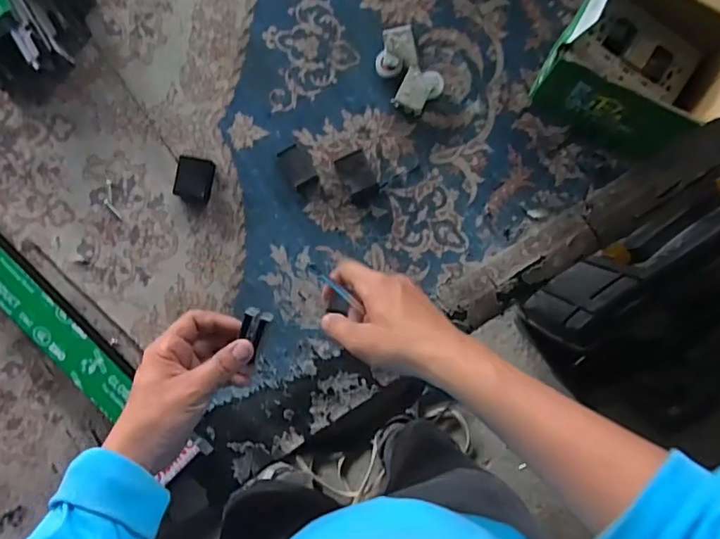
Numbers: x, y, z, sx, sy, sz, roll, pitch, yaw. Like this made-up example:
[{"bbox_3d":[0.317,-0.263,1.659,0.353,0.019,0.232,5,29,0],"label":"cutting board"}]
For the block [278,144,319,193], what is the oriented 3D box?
[{"bbox_3d":[-0.063,-0.104,0.542,0.029,0.025,0.042,-30,84,0],"label":"block"}]

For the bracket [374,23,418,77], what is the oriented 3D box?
[{"bbox_3d":[0.037,-0.227,0.551,0.042,0.022,0.044,-11,85,2],"label":"bracket"}]

